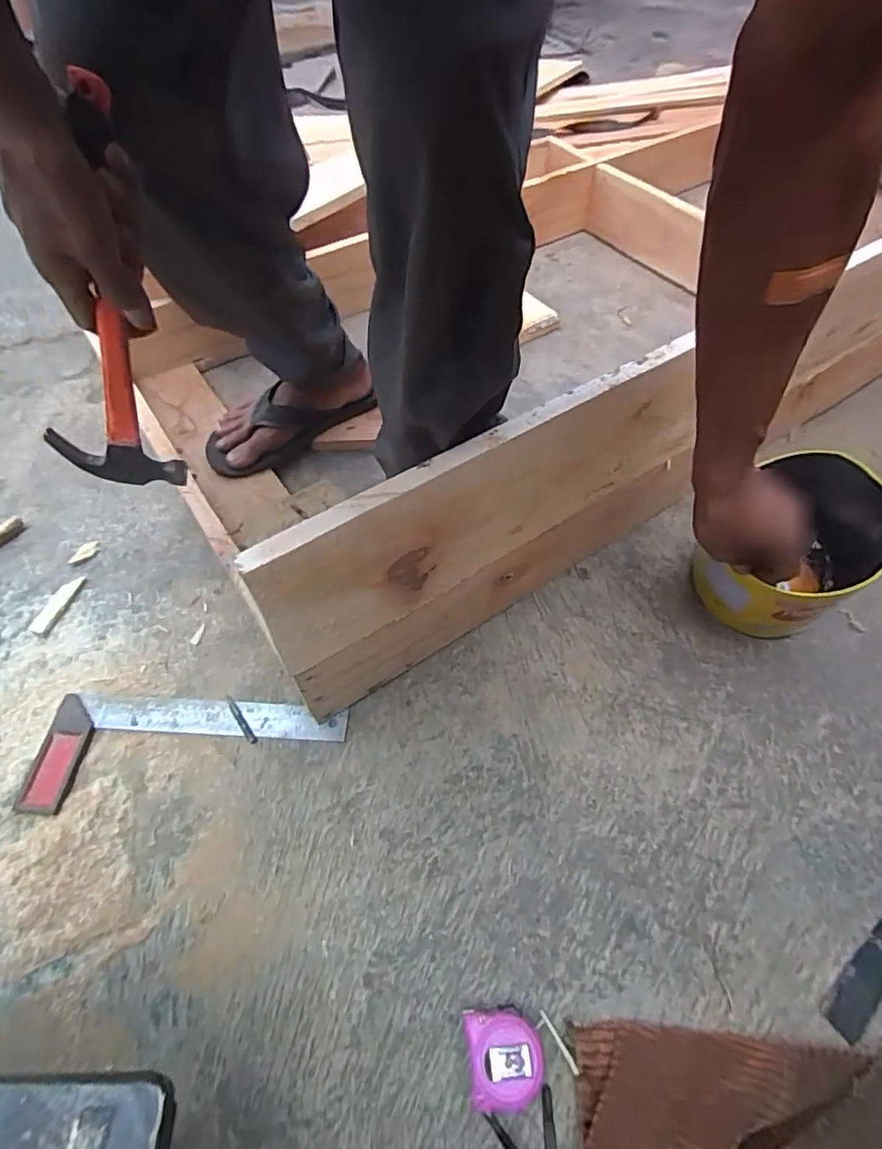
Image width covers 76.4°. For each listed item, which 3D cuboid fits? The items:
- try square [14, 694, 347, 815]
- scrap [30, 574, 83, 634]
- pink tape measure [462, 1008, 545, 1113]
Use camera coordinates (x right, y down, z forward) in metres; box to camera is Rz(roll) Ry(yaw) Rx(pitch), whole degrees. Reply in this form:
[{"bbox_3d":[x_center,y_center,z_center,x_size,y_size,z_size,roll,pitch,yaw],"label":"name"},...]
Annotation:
[{"bbox_3d":[-0.254,0.180,0.566,0.302,0.013,0.115,1,57,0],"label":"try square"},{"bbox_3d":[-0.455,0.033,0.663,0.020,0.004,0.078,15,58,9],"label":"scrap"},{"bbox_3d":[0.048,0.371,0.432,0.054,0.033,0.059,-3,57,-2],"label":"pink tape measure"}]

